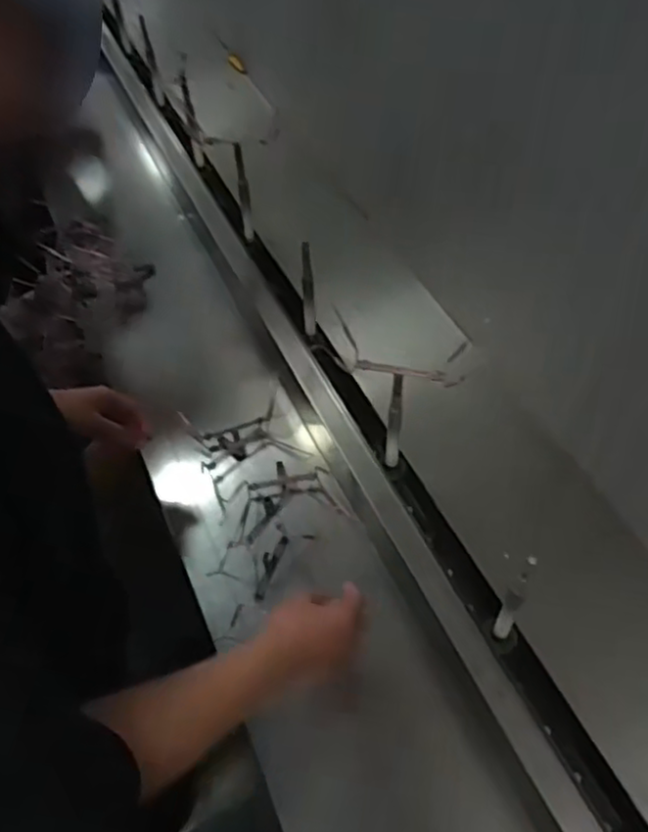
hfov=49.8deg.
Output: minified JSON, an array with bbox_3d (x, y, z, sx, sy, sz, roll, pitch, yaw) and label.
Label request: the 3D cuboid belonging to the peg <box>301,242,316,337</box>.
[{"bbox_3d":[-0.024,-0.181,1.011,0.018,0.153,0.024,-5,52,0],"label":"peg"}]

